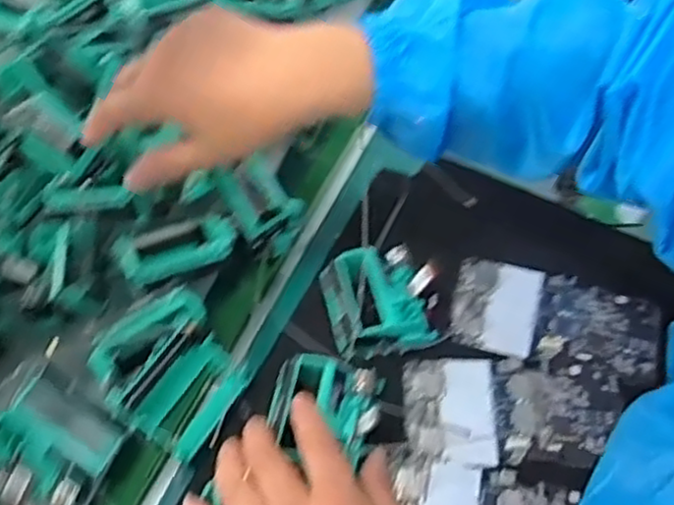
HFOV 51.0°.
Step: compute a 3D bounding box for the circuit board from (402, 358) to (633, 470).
[{"bbox_3d":[0.107,0.097,0.431,0.131,0.004,0.065,3,55,8],"label":"circuit board"}]

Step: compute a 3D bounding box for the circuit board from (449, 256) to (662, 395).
[{"bbox_3d":[0.143,0.045,0.466,0.133,0.007,0.072,18,58,17],"label":"circuit board"}]

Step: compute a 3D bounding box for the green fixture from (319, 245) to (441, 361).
[{"bbox_3d":[0.028,0.029,0.458,0.068,0.032,0.063,-15,55,-5],"label":"green fixture"}]

